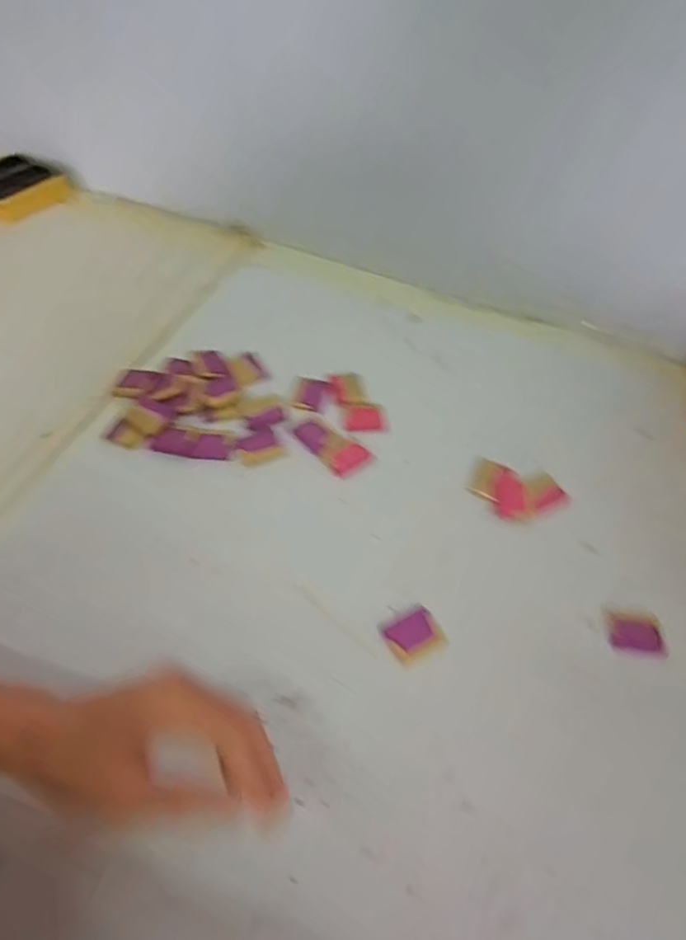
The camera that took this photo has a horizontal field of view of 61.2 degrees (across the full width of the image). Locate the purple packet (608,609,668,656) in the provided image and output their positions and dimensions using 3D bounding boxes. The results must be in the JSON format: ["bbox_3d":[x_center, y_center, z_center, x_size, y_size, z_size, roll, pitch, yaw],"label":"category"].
[{"bbox_3d":[0.224,0.123,0.439,0.042,0.014,0.028,17,53,4],"label":"purple packet"}]

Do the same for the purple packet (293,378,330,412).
[{"bbox_3d":[-0.031,-0.074,0.567,0.029,0.004,0.044,13,53,1],"label":"purple packet"}]

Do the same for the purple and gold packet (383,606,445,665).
[{"bbox_3d":[0.051,0.121,0.425,0.037,0.004,0.032,-22,59,-23],"label":"purple and gold packet"}]

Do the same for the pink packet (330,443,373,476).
[{"bbox_3d":[0.006,-0.009,0.529,0.037,0.004,0.021,-41,79,-18],"label":"pink packet"}]

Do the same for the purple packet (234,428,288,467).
[{"bbox_3d":[-0.076,-0.020,0.528,0.039,0.006,0.032,-20,59,-22],"label":"purple packet"}]

